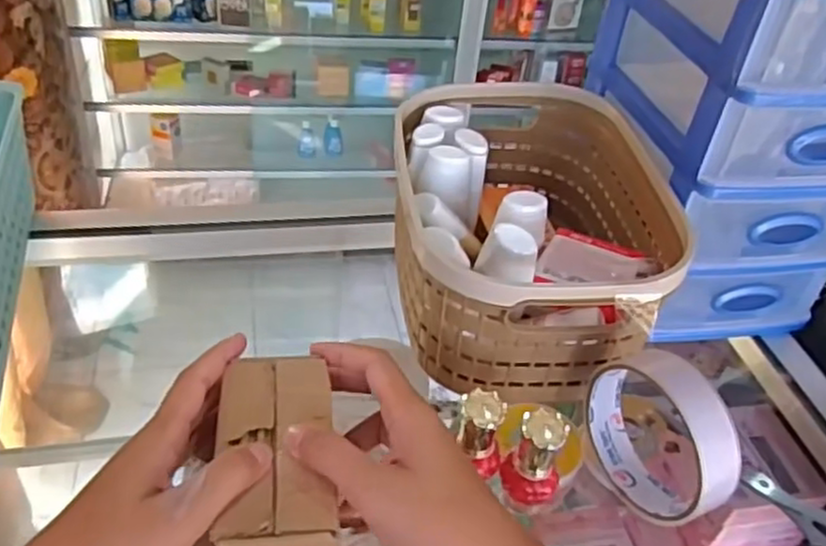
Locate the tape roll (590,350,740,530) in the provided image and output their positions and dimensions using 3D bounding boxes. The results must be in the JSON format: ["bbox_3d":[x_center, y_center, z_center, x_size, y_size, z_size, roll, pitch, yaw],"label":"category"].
[{"bbox_3d":[0.124,0.082,0.368,0.023,0.083,0.085,-15,44,-25],"label":"tape roll"}]

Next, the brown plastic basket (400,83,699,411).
[{"bbox_3d":[0.069,-0.036,0.474,0.157,0.092,0.233,0,39,-8],"label":"brown plastic basket"}]

